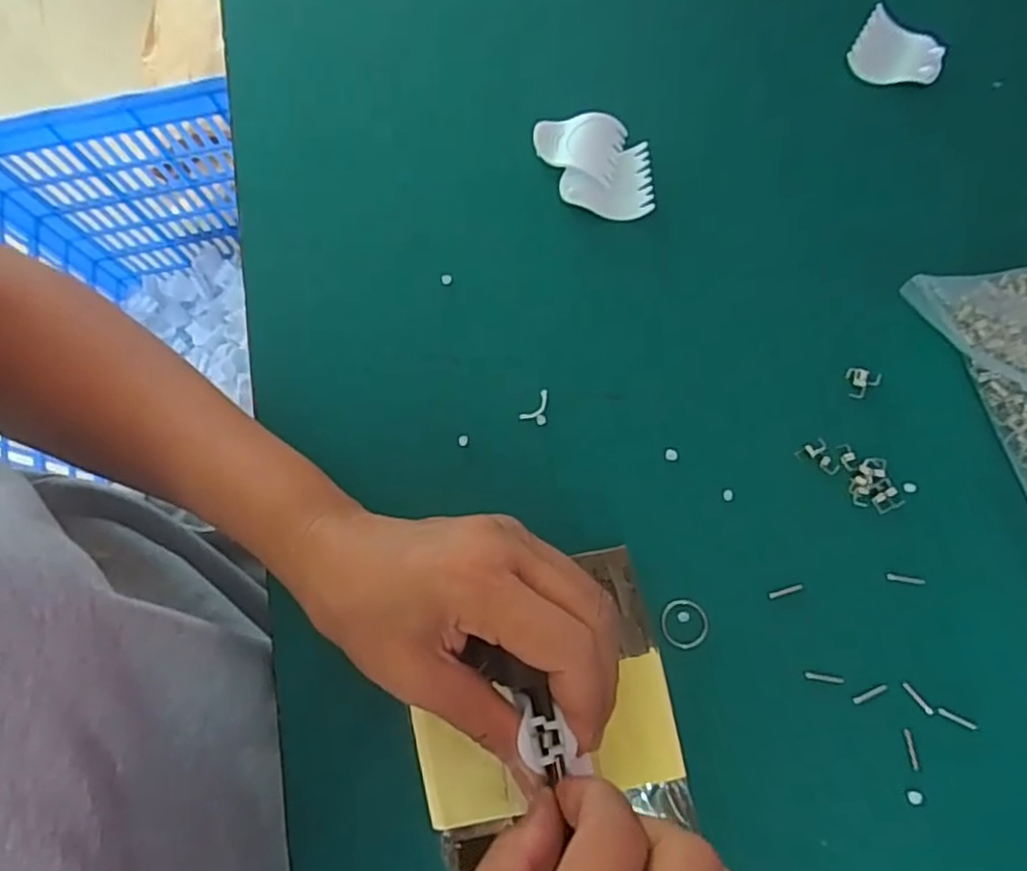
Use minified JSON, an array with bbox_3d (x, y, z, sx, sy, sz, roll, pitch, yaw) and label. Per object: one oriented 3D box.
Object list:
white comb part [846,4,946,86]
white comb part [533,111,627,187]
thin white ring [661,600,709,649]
[{"bbox_3d":[0.211,-0.209,0.371,0.046,0.011,0.039,32,80,10],"label":"white comb part"},{"bbox_3d":[0.034,-0.155,0.354,0.045,0.005,0.036,17,78,7],"label":"white comb part"},{"bbox_3d":[0.077,0.084,0.301,0.021,0.004,0.021,-1,76,3],"label":"thin white ring"}]

